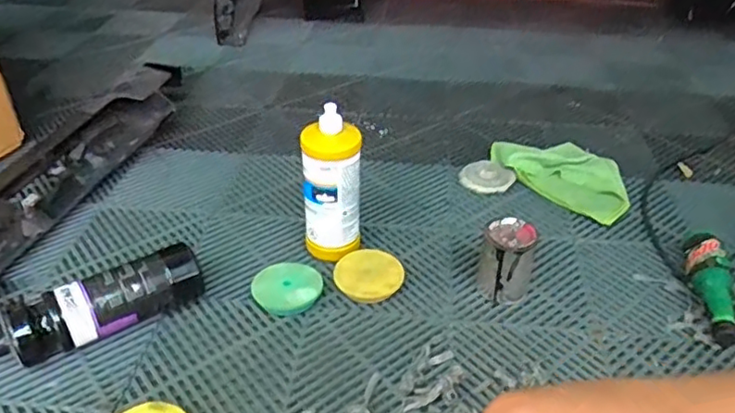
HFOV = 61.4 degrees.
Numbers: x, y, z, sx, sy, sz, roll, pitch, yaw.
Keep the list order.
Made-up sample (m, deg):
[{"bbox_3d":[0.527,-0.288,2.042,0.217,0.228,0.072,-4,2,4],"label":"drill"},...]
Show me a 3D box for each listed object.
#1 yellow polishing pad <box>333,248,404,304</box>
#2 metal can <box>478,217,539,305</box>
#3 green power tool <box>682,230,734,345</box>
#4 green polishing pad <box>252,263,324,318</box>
[{"bbox_3d":[0.003,0.095,0.891,0.092,0.018,0.087,24,54,9],"label":"yellow polishing pad"},{"bbox_3d":[0.197,0.079,0.876,0.071,0.105,0.075,1,37,-1],"label":"metal can"},{"bbox_3d":[0.484,0.112,0.866,0.060,0.057,0.181,6,50,4],"label":"green power tool"},{"bbox_3d":[-0.111,0.117,0.873,0.096,0.034,0.081,-11,39,-17],"label":"green polishing pad"}]

